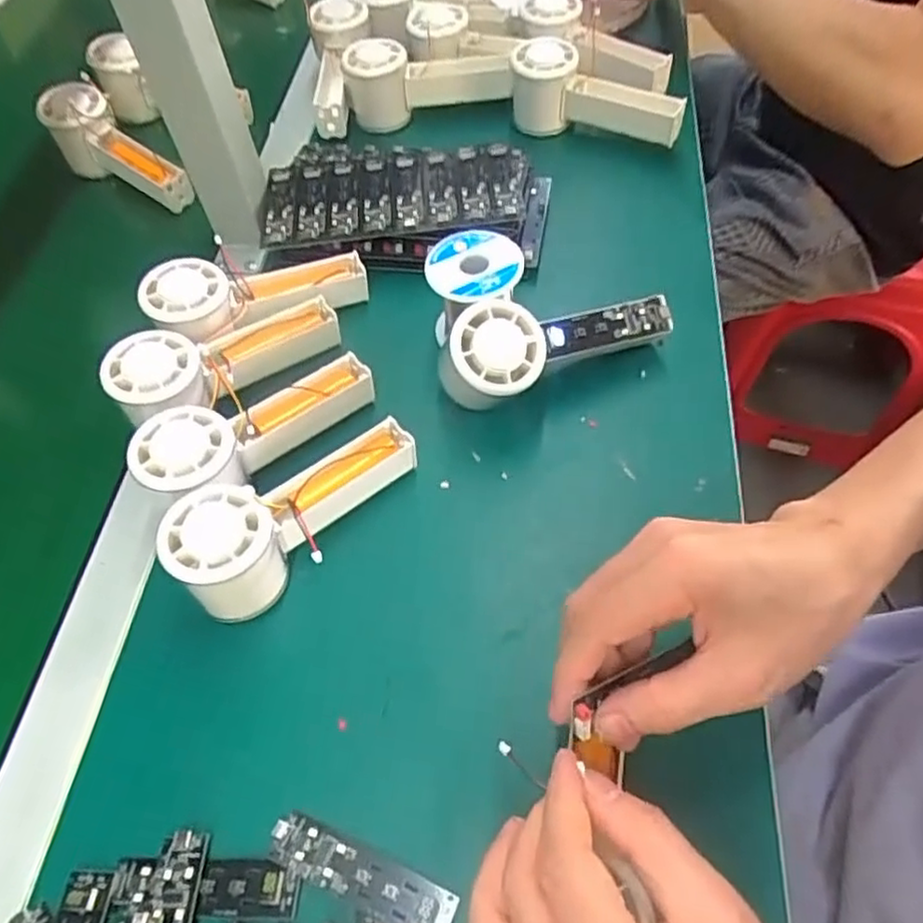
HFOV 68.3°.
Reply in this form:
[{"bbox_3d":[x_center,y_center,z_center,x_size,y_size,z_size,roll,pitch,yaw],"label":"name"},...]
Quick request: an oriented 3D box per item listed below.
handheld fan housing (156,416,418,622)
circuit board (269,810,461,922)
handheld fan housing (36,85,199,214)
[{"bbox_3d":[-0.095,0.021,0.388,0.052,0.056,0.146,37,67,23],"label":"handheld fan housing"},{"bbox_3d":[-0.046,0.189,0.312,0.091,0.005,0.023,19,61,15],"label":"circuit board"},{"bbox_3d":[-0.294,-0.265,0.602,0.144,0.069,0.044,33,65,6],"label":"handheld fan housing"}]

